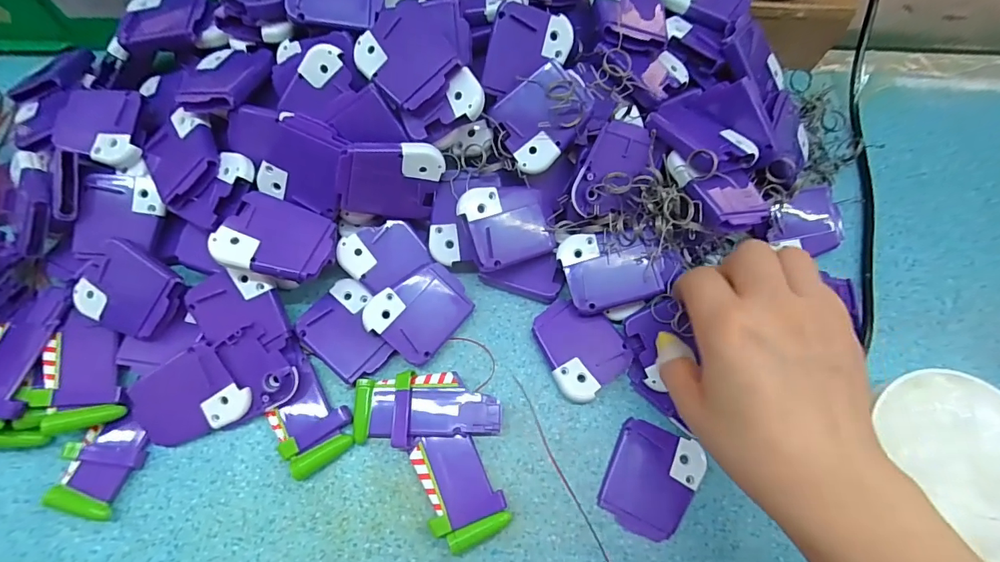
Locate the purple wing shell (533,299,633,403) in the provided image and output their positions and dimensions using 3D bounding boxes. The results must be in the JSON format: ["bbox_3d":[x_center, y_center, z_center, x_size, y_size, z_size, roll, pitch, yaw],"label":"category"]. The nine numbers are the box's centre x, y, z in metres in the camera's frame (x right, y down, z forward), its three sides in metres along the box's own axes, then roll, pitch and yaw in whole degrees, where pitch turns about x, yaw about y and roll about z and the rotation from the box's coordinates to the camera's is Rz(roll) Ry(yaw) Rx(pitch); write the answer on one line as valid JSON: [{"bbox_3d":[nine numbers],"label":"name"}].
[{"bbox_3d":[0.054,0.043,0.304,0.051,0.012,0.063,-22,72,-9],"label":"purple wing shell"}]

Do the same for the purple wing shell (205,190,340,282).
[{"bbox_3d":[-0.136,-0.026,0.286,0.062,0.012,0.050,18,62,-10],"label":"purple wing shell"}]

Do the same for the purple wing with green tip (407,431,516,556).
[{"bbox_3d":[-0.025,0.121,0.273,0.041,0.011,0.062,-23,72,-9],"label":"purple wing with green tip"}]

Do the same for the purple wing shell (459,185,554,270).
[{"bbox_3d":[0.005,-0.037,0.305,0.059,0.010,0.051,-17,93,-24],"label":"purple wing shell"}]

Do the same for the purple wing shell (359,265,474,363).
[{"bbox_3d":[-0.053,0.018,0.302,0.055,0.010,0.058,43,73,-5],"label":"purple wing shell"}]

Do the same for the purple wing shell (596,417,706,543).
[{"bbox_3d":[0.091,0.119,0.278,0.051,0.006,0.060,23,72,7],"label":"purple wing shell"}]

